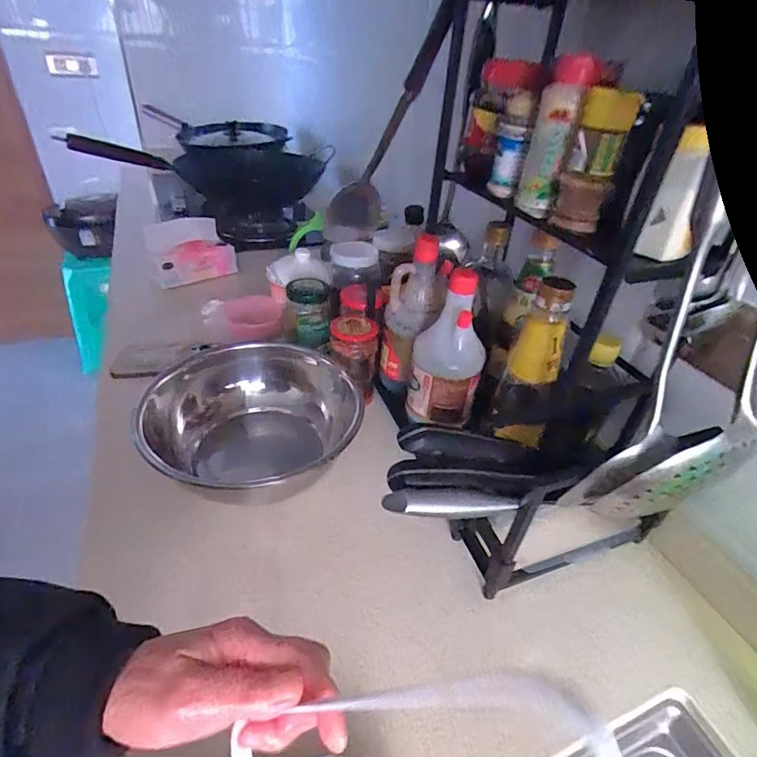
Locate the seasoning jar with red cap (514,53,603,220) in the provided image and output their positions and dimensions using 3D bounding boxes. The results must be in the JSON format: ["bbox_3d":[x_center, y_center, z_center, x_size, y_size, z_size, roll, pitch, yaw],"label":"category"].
[{"bbox_3d":[0.155,-0.210,0.411,0.039,0.123,0.033,15,38,13],"label":"seasoning jar with red cap"}]

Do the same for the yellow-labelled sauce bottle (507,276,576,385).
[{"bbox_3d":[0.164,-0.045,0.459,0.053,0.105,0.044,22,40,21],"label":"yellow-labelled sauce bottle"}]

